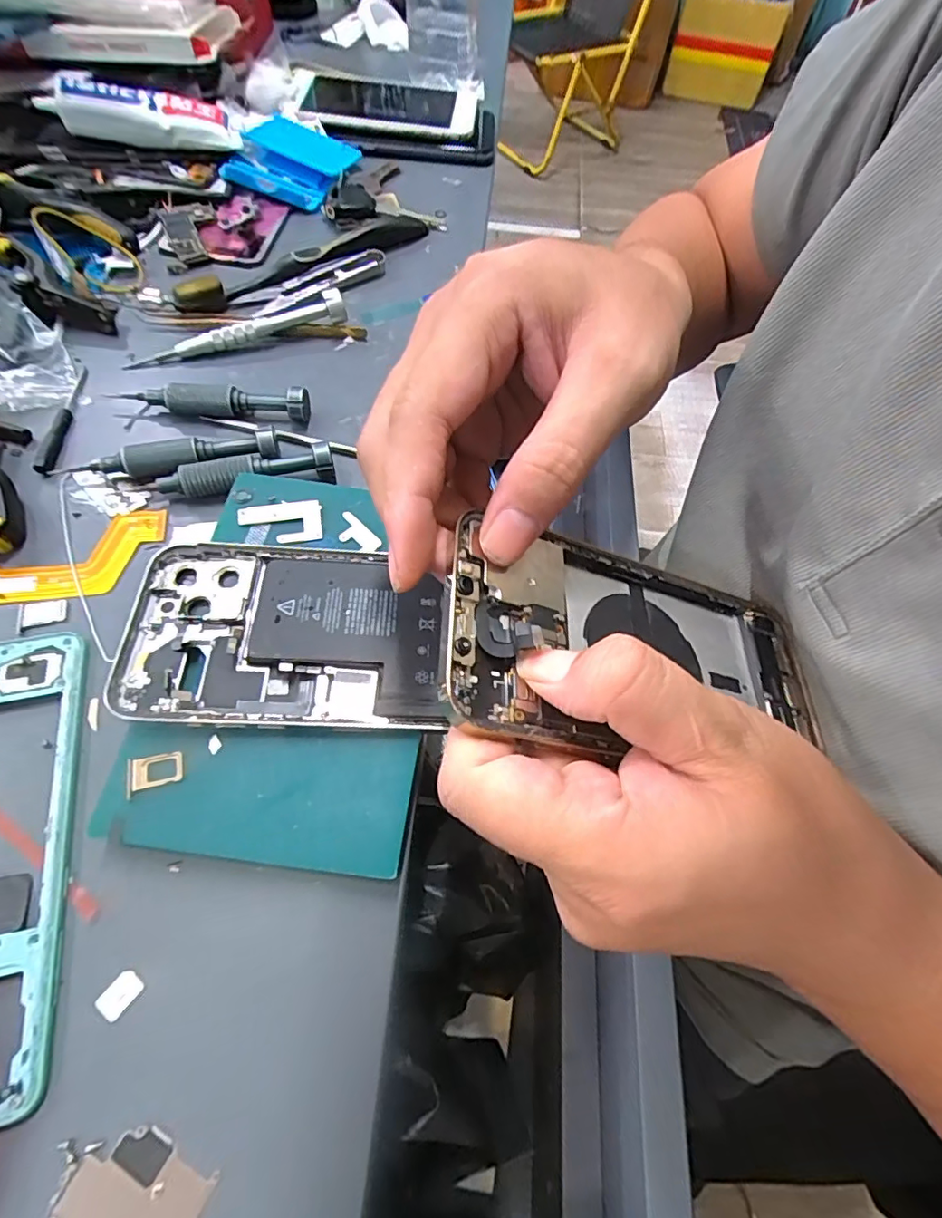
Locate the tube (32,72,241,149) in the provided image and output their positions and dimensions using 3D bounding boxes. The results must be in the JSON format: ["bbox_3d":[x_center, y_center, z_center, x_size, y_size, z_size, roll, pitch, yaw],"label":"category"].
[{"bbox_3d":[-0.235,-0.351,0.391,0.129,0.026,0.028,2,59,-10],"label":"tube"}]

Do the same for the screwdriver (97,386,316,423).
[{"bbox_3d":[-0.144,-0.114,0.302,0.111,0.015,0.016,6,60,0],"label":"screwdriver"}]

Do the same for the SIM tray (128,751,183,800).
[{"bbox_3d":[-0.113,0.058,0.199,0.019,0.004,0.013,-12,63,-14],"label":"SIM tray"}]

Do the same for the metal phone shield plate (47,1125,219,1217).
[{"bbox_3d":[-0.097,0.169,0.157,0.037,0.004,0.031,26,62,11],"label":"metal phone shield plate"}]

